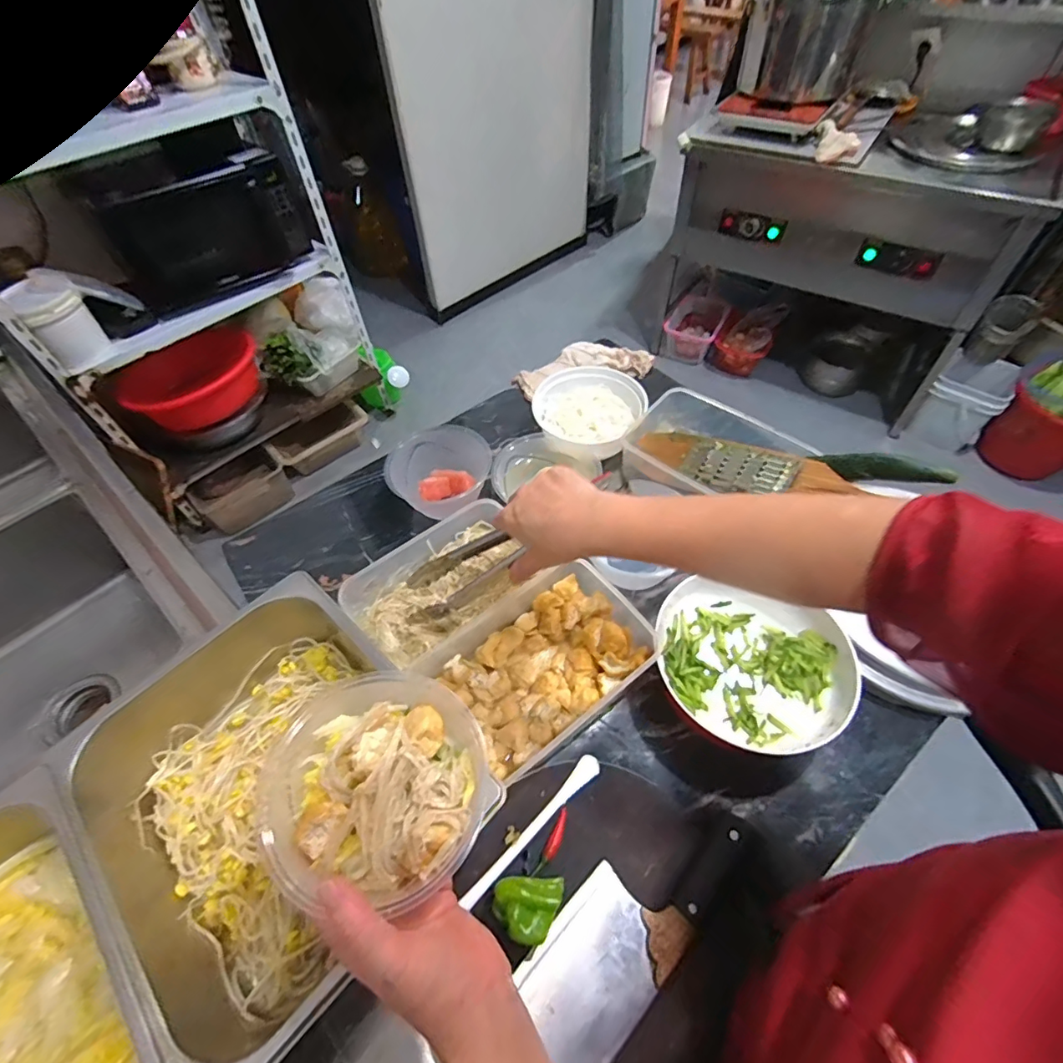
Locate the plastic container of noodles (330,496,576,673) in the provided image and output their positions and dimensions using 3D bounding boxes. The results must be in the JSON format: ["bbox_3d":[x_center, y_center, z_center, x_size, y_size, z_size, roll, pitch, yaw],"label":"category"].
[{"bbox_3d":[-0.102,0.066,0.608,0.222,0.061,0.161,-38,61,-22],"label":"plastic container of noodles"}]

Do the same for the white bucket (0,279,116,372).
[{"bbox_3d":[-1.142,-0.509,1.240,0.145,0.173,0.133,35,63,25],"label":"white bucket"}]

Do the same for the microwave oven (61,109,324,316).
[{"bbox_3d":[-0.905,-0.890,1.424,0.551,0.266,0.320,-39,61,-23],"label":"microwave oven"}]

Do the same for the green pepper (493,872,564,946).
[{"bbox_3d":[-0.003,0.308,0.416,0.056,0.023,0.044,2,54,4],"label":"green pepper"}]

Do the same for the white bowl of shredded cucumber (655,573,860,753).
[{"bbox_3d":[0.233,0.145,0.554,0.199,0.047,0.191,23,58,18],"label":"white bowl of shredded cucumber"}]

